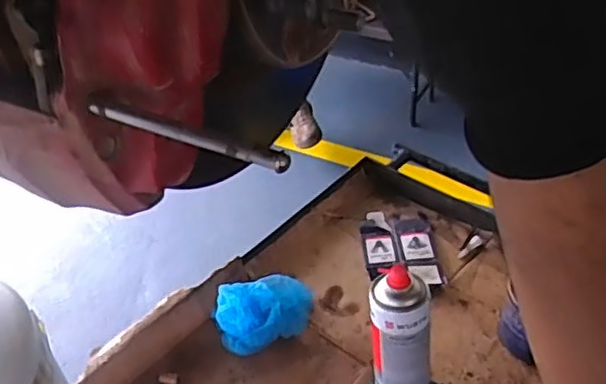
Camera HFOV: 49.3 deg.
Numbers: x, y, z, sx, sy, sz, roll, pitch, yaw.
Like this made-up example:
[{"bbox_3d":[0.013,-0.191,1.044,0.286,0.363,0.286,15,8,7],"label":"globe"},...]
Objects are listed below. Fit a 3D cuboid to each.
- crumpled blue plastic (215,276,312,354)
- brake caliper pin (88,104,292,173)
[{"bbox_3d":[-0.051,0.160,0.922,0.143,0.061,0.084,-18,43,-17],"label":"crumpled blue plastic"},{"bbox_3d":[-0.040,-0.019,0.222,0.078,0.005,0.004,15,43,21],"label":"brake caliper pin"}]

